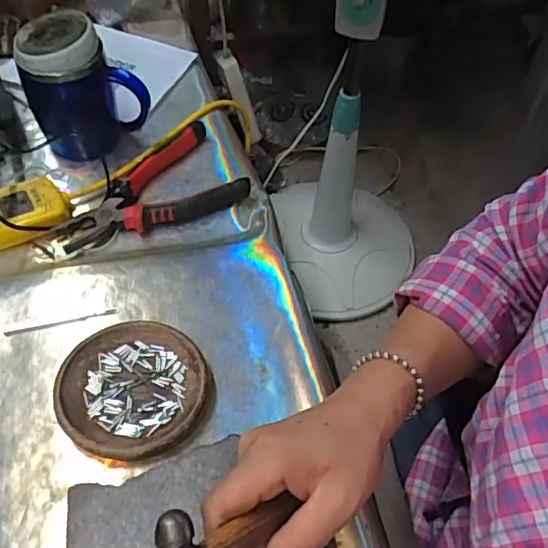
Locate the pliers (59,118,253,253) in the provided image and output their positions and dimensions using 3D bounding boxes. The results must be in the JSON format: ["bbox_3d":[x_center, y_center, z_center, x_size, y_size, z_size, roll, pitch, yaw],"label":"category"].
[{"bbox_3d":[-0.130,-0.081,0.594,0.198,0.030,0.107,-33,62,-24],"label":"pliers"}]

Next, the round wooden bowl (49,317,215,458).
[{"bbox_3d":[-0.113,0.090,0.451,0.112,0.019,0.116,1,54,-2],"label":"round wooden bowl"}]

